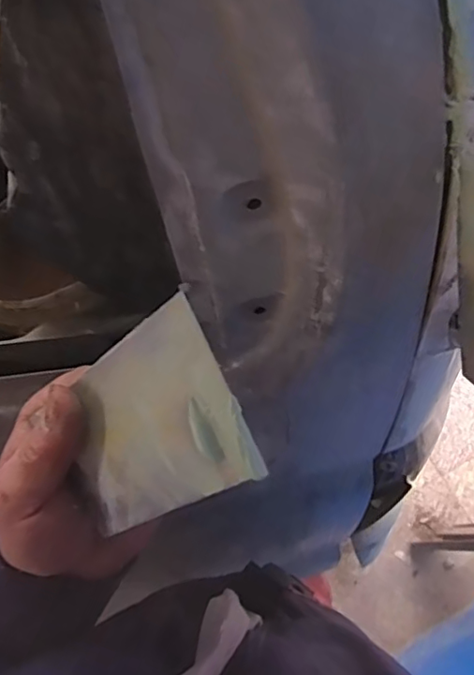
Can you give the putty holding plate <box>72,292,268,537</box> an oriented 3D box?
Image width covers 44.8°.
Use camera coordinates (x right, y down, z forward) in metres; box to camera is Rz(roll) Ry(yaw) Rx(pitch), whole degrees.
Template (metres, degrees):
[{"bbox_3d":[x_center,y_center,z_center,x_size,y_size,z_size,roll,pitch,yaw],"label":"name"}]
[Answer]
[{"bbox_3d":[-0.041,0.041,0.254,0.004,0.123,0.074,-30,88,-48],"label":"putty holding plate"}]

